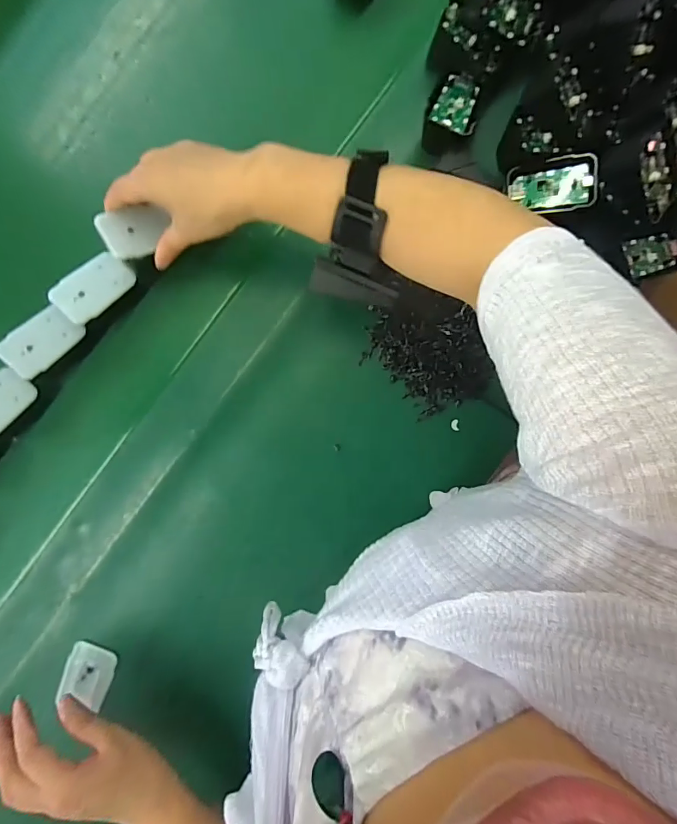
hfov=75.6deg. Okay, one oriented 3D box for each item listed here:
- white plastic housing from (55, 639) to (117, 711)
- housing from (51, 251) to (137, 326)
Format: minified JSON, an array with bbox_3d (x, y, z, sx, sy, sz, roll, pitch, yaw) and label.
[{"bbox_3d":[-0.235,0.247,0.410,0.040,0.018,0.054,19,90,2],"label":"white plastic housing"},{"bbox_3d":[-0.224,-0.114,0.398,0.043,0.008,0.068,45,75,-9],"label":"housing"}]

